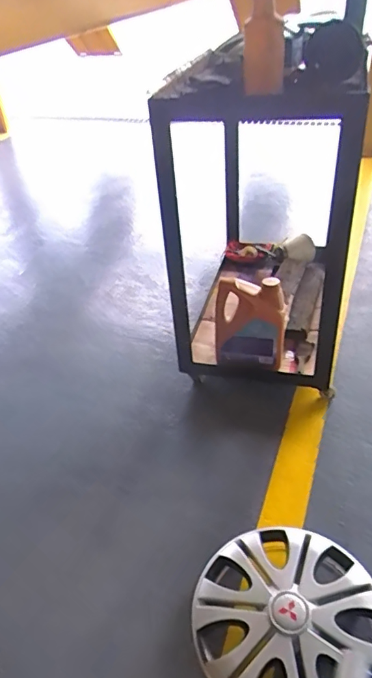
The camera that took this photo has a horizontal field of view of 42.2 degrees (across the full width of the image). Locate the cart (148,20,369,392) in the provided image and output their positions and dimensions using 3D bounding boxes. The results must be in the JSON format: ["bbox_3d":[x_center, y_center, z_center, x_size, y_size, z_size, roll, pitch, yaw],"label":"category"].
[{"bbox_3d":[0.273,-0.464,1.530,0.476,0.861,0.878,6,39,15],"label":"cart"}]

